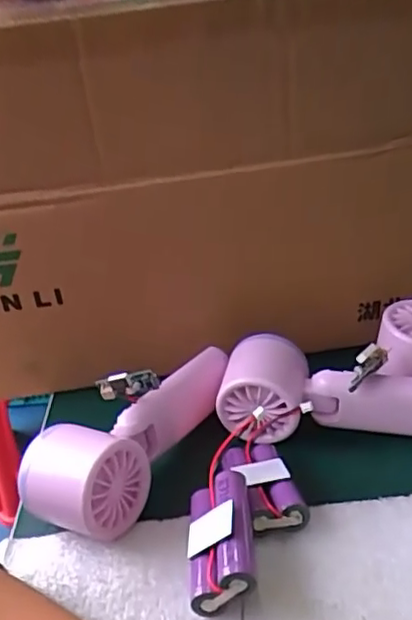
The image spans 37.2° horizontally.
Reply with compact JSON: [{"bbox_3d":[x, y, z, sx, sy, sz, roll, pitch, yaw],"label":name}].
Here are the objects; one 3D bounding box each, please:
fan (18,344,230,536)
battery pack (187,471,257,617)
[{"bbox_3d":[-0.055,0.081,0.375,0.064,0.047,0.114,11,34,29],"label":"fan"},{"bbox_3d":[0.008,0.114,0.310,0.039,0.019,0.066,-40,26,20],"label":"battery pack"}]

